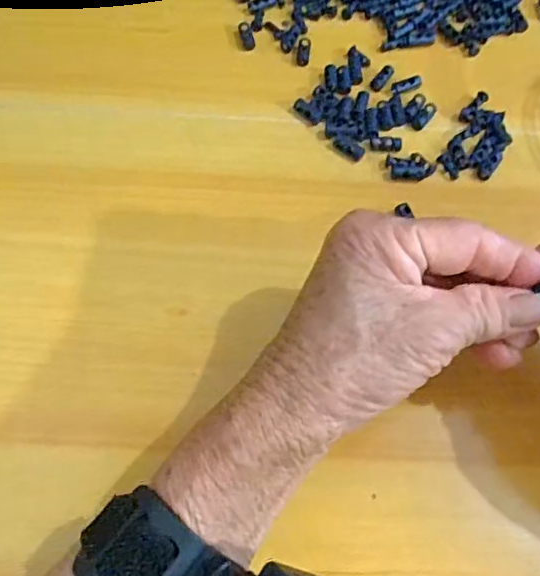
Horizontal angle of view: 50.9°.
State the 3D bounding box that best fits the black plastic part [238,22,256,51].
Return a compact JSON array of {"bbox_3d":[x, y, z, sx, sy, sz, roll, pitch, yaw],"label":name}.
[{"bbox_3d":[-0.015,-0.164,0.366,0.008,0.005,0.022,-12,67,-9],"label":"black plastic part"}]

